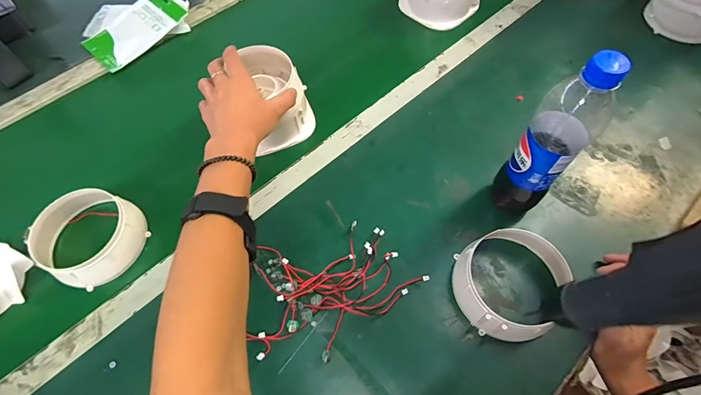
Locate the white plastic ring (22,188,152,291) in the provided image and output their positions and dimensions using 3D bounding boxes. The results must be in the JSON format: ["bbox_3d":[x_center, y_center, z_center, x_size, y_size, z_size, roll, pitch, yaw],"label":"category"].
[{"bbox_3d":[-0.347,0.052,0.479,0.117,0.058,0.121,-1,62,2],"label":"white plastic ring"}]

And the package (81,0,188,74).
[{"bbox_3d":[-0.420,-0.329,0.699,0.113,0.012,0.182,39,80,17],"label":"package"}]

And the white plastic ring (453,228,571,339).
[{"bbox_3d":[0.191,0.099,0.430,0.128,0.056,0.133,0,62,0],"label":"white plastic ring"}]

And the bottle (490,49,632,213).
[{"bbox_3d":[0.226,-0.056,0.409,0.064,0.240,0.055,36,67,17],"label":"bottle"}]

